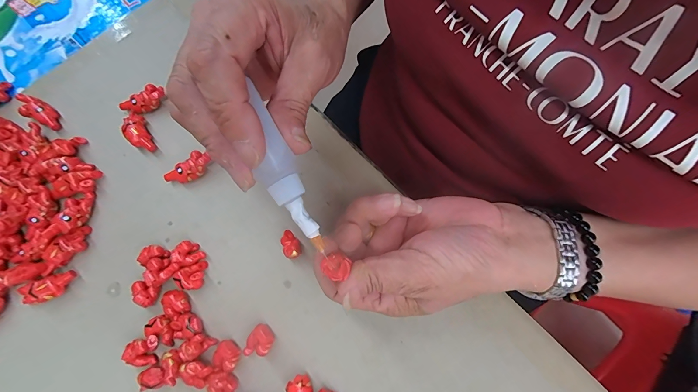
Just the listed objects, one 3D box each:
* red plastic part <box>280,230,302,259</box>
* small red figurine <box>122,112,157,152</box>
[{"bbox_3d":[-0.044,0.038,0.249,0.014,0.016,0.022,-26,75,-7],"label":"red plastic part"},{"bbox_3d":[-0.179,-0.054,0.274,0.017,0.016,0.037,-25,75,-7],"label":"small red figurine"}]

